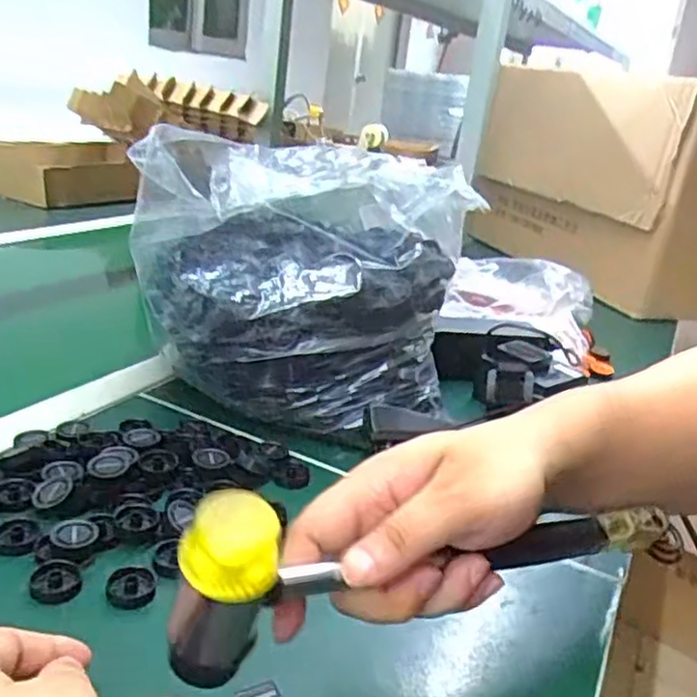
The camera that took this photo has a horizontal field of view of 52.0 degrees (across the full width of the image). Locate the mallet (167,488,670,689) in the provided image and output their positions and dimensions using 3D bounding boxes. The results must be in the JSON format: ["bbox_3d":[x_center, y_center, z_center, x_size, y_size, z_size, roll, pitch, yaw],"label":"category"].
[{"bbox_3d":[0.047,0.092,0.312,0.253,0.057,0.034,5,19,-31],"label":"mallet"}]

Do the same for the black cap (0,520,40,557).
[{"bbox_3d":[-0.190,0.109,0.408,0.024,0.009,0.025,7,21,-3],"label":"black cap"}]

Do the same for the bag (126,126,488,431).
[{"bbox_3d":[-0.046,-0.053,0.588,0.241,0.197,0.180,-2,23,-23],"label":"bag"}]

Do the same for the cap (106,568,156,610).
[{"bbox_3d":[-0.116,0.127,0.380,0.024,0.005,0.025,7,21,-3],"label":"cap"}]

